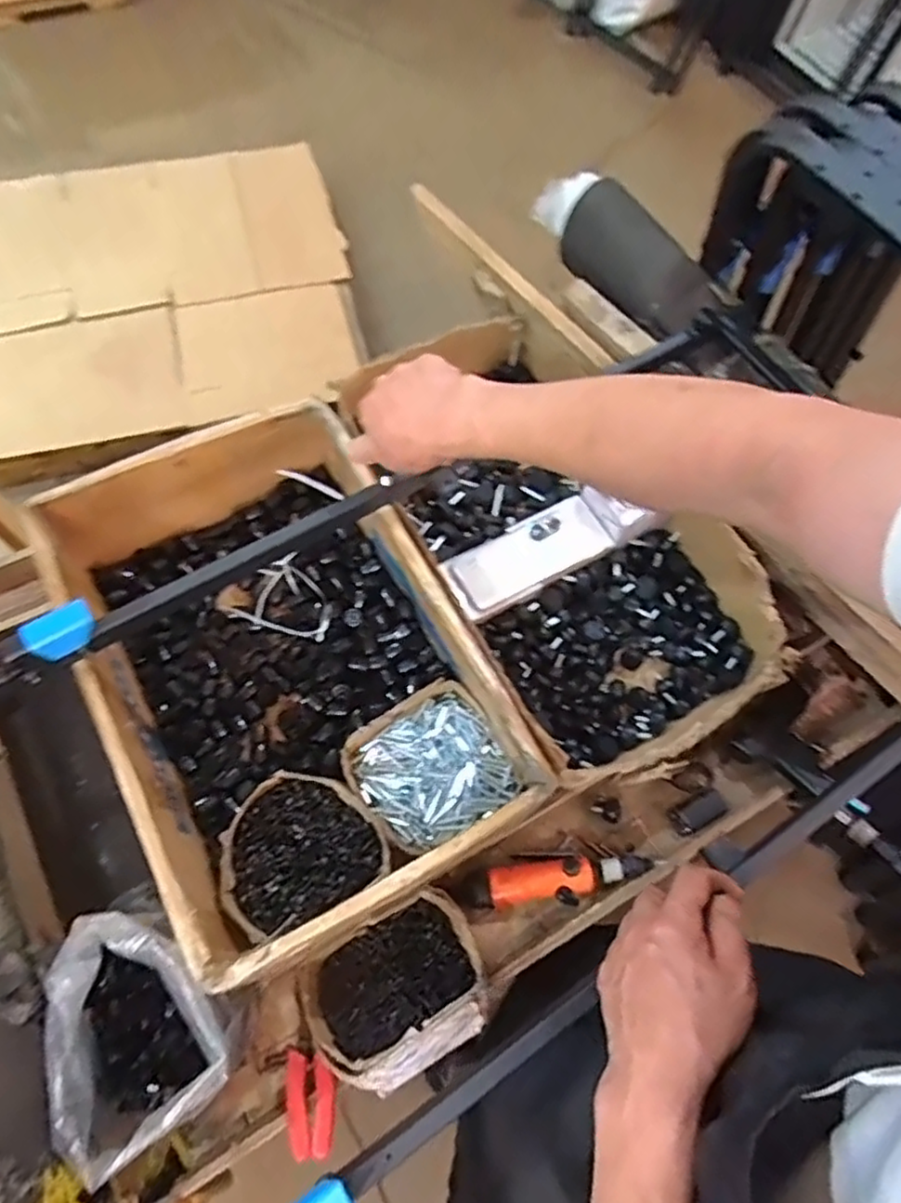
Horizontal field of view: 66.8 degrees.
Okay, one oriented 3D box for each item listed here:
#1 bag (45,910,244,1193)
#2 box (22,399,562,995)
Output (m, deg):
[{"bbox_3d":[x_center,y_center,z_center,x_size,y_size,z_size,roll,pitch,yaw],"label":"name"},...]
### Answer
[{"bbox_3d":[-0.265,0.364,0.593,0.133,0.115,0.181,-19,68,-12],"label":"bag"},{"bbox_3d":[-0.173,0.067,0.744,0.354,0.160,0.527,-27,70,-15],"label":"box"}]

